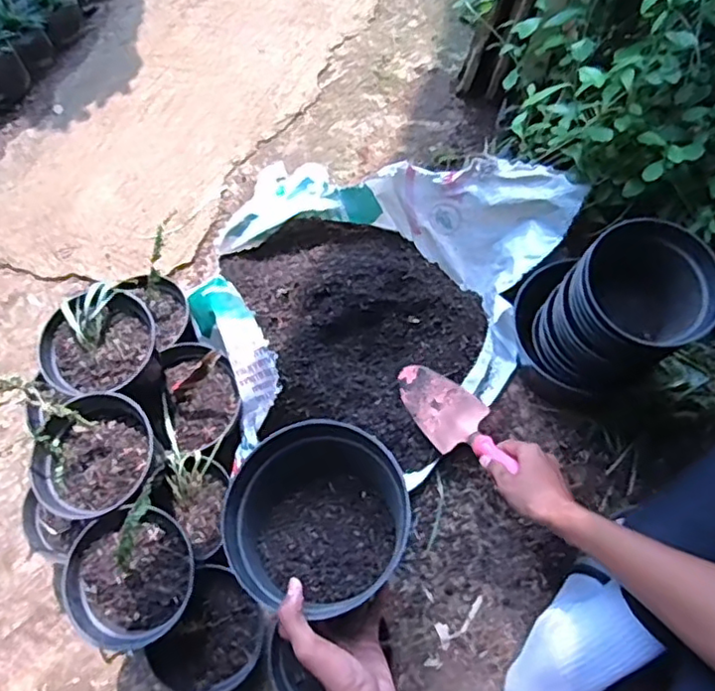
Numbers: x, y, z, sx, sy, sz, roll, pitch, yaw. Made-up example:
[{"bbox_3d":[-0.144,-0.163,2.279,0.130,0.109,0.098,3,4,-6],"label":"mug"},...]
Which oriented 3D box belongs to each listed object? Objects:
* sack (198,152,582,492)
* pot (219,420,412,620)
[{"bbox_3d":[0.015,-0.040,0.836,0.459,0.137,0.444,11,73,4],"label":"sack"},{"bbox_3d":[-0.040,0.173,0.634,0.161,0.135,0.164,0,72,1],"label":"pot"}]

